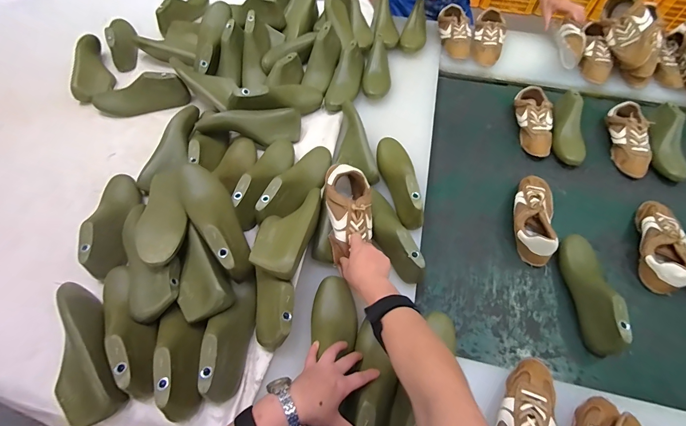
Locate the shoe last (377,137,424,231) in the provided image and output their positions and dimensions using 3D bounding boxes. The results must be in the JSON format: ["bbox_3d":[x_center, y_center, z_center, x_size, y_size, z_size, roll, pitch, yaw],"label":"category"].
[{"bbox_3d":[0.130,-0.078,0.722,0.075,0.093,0.235,-8,51,-5],"label":"shoe last"}]

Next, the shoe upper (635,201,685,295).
[{"bbox_3d":[0.685,0.057,0.702,0.074,0.070,0.228,20,62,12],"label":"shoe upper"}]

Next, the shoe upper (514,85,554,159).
[{"bbox_3d":[0.530,-0.253,0.890,0.086,0.057,0.228,3,59,2],"label":"shoe upper"}]

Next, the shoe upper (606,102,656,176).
[{"bbox_3d":[0.757,-0.198,0.854,0.068,0.062,0.215,11,60,7],"label":"shoe upper"}]

